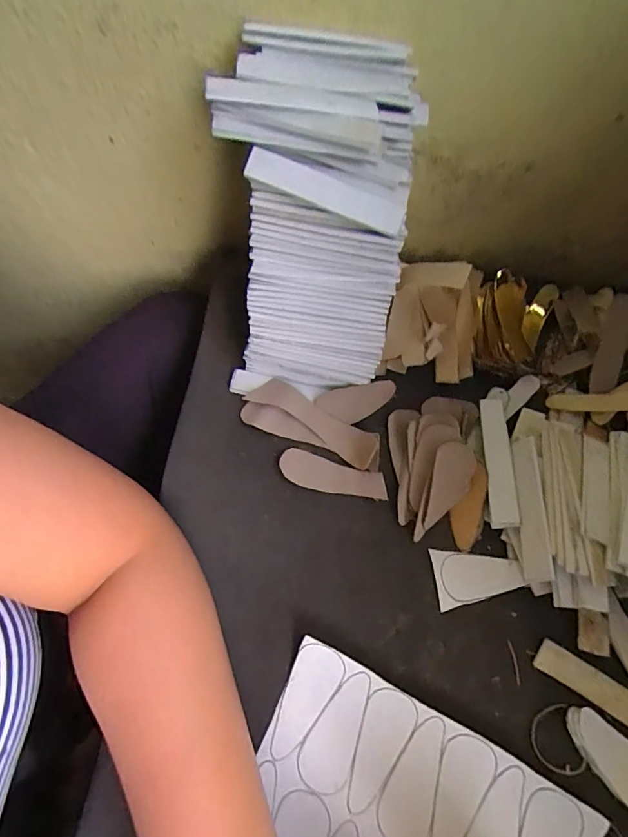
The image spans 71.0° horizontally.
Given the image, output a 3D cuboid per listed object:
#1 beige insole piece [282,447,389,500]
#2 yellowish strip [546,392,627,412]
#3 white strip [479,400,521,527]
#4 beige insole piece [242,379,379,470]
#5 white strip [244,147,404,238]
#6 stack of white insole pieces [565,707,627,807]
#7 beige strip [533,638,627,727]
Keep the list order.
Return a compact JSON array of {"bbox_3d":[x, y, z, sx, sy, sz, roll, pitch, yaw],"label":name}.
[{"bbox_3d":[0.015,0.046,0.349,0.085,0.008,0.028,16,67,8],"label":"beige insole piece"},{"bbox_3d":[0.240,-0.014,0.363,0.010,0.089,0.015,42,66,-29],"label":"yellowish strip"},{"bbox_3d":[0.147,0.034,0.353,0.021,0.006,0.107,-5,61,19],"label":"white strip"},{"bbox_3d":[0.000,0.000,0.366,0.115,0.012,0.030,30,69,14],"label":"beige insole piece"},{"bbox_3d":[0.009,-0.150,0.292,0.106,0.009,0.022,18,106,-9],"label":"white strip"},{"bbox_3d":[0.191,0.215,0.276,0.070,0.006,0.031,40,72,17],"label":"stack of white insole pieces"},{"bbox_3d":[0.205,0.190,0.297,0.109,0.005,0.022,30,69,14],"label":"beige strip"}]

